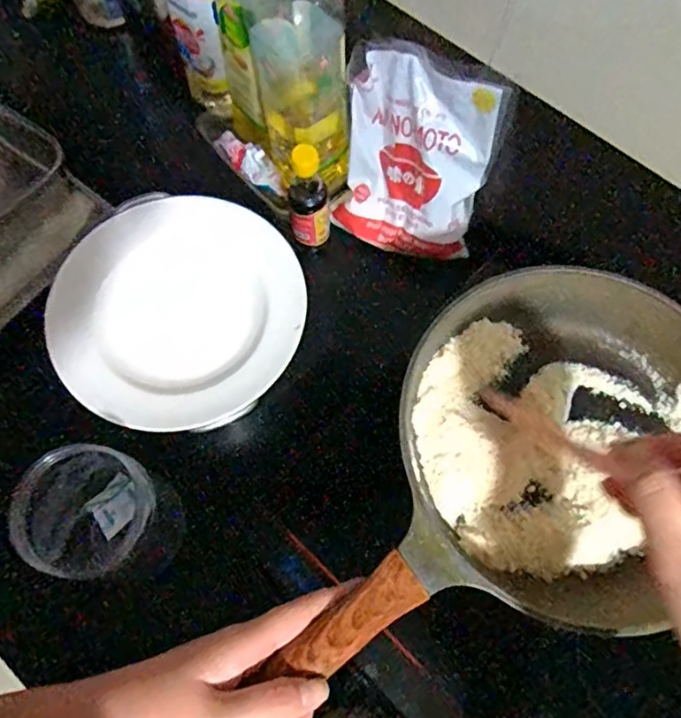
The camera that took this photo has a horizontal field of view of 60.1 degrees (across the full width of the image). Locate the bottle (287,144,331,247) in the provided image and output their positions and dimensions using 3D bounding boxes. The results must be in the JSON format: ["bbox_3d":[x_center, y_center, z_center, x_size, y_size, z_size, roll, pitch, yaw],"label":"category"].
[{"bbox_3d":[-0.030,-0.160,0.569,0.040,0.106,0.035,-6,69,-4],"label":"bottle"}]

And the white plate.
[{"bbox_3d":[-0.139,-0.046,0.507,0.206,0.029,0.217,1,69,-1],"label":"white plate"}]

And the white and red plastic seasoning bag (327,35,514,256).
[{"bbox_3d":[0.072,-0.195,0.576,0.147,0.195,0.043,28,47,14],"label":"white and red plastic seasoning bag"}]

